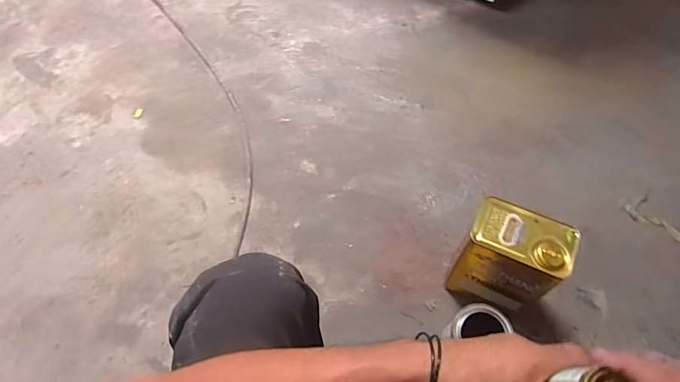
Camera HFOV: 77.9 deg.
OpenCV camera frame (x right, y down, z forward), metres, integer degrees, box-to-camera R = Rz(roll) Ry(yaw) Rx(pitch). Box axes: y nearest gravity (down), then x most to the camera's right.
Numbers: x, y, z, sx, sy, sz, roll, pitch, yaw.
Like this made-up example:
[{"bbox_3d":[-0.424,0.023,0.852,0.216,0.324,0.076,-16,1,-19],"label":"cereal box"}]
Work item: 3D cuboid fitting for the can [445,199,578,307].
[{"bbox_3d":[0.311,0.130,0.796,0.163,0.220,0.115,24,64,15],"label":"can"}]

